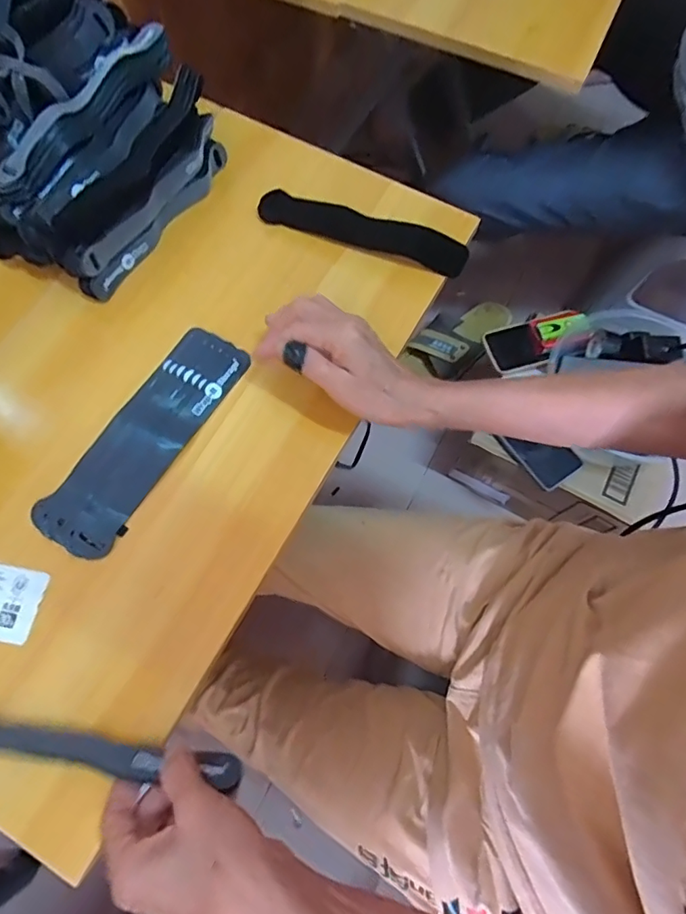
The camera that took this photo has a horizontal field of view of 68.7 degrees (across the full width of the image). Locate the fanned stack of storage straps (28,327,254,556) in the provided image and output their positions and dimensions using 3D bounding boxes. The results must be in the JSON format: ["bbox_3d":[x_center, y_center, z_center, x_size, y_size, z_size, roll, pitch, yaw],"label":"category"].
[{"bbox_3d":[-0.153,-0.018,0.395,0.064,0.010,0.199,31,73,8],"label":"fanned stack of storage straps"}]

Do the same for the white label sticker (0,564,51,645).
[{"bbox_3d":[-0.243,0.102,0.353,0.060,0.004,0.049,11,69,4],"label":"white label sticker"}]

